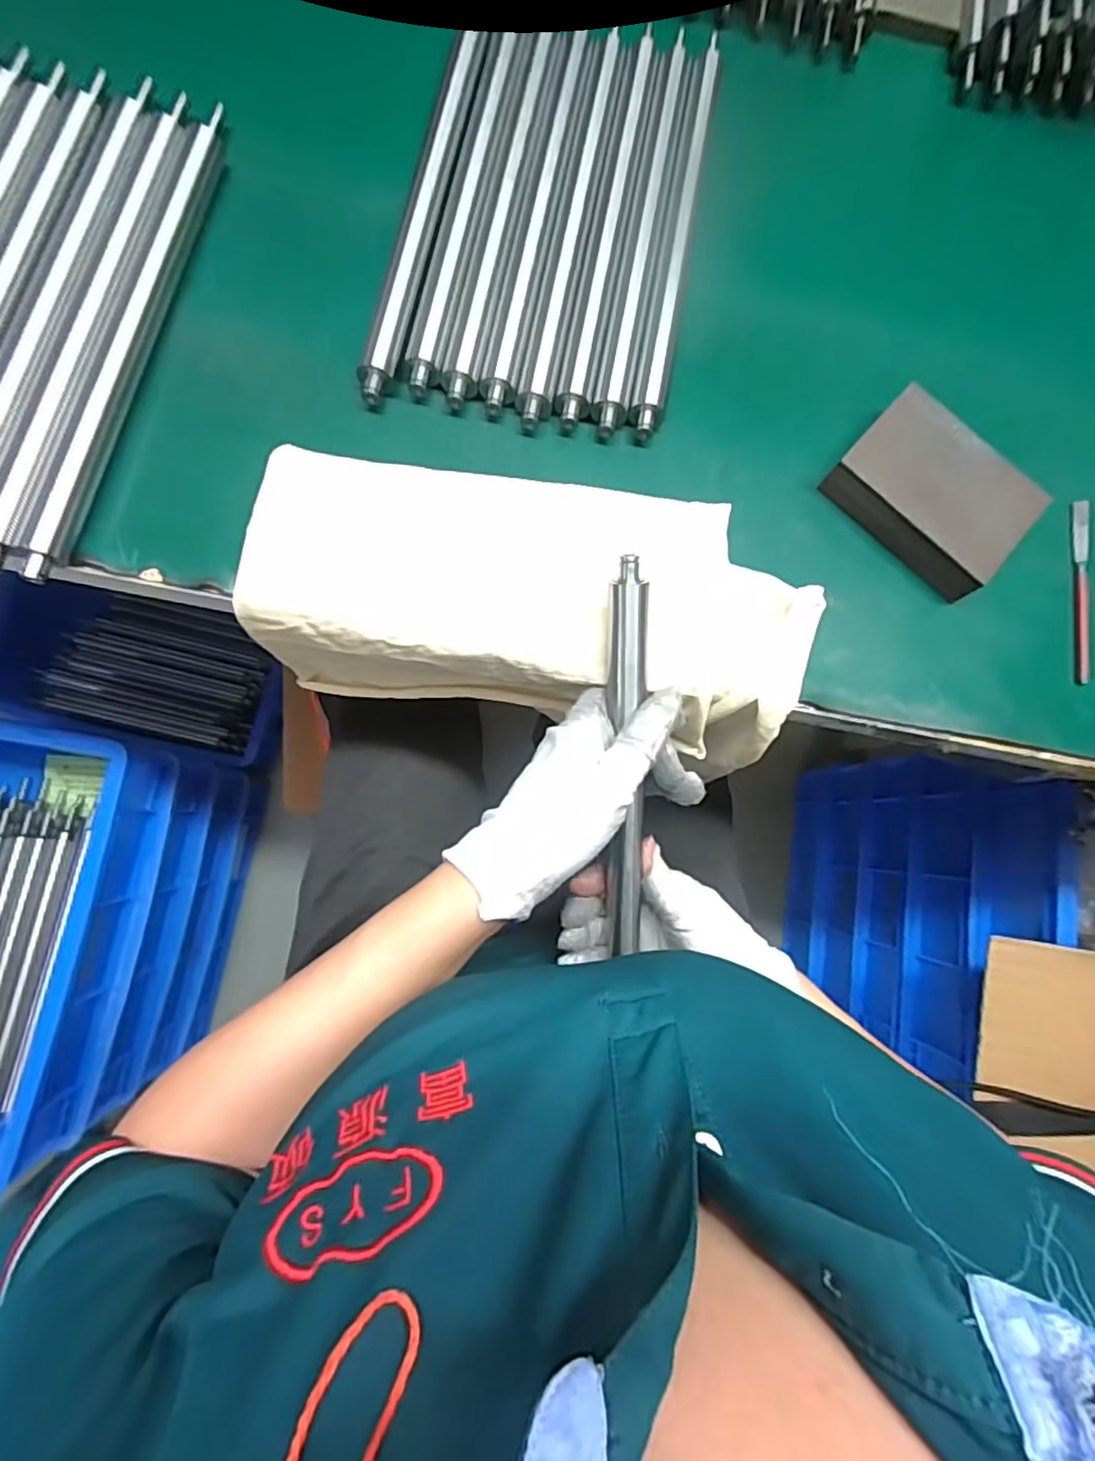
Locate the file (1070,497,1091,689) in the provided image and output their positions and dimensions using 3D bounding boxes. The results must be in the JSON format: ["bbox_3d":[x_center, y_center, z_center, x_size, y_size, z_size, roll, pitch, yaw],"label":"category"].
[{"bbox_3d":[0.298,-0.078,0.354,0.008,0.007,0.105,7,81,-5],"label":"file"}]

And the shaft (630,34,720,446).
[{"bbox_3d":[0.076,-0.287,0.362,0.019,0.015,0.262,12,81,-4],"label":"shaft"}]

